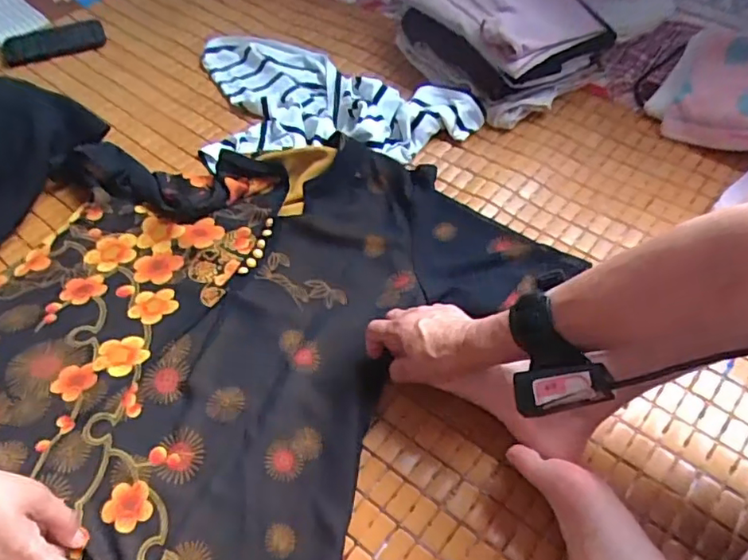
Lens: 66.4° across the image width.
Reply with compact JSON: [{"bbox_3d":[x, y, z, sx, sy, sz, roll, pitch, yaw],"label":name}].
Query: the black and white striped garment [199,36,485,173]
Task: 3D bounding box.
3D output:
[{"bbox_3d":[-0.066,-0.304,0.883,0.403,0.046,0.340,-7,52,-3],"label":"black and white striped garment"}]

